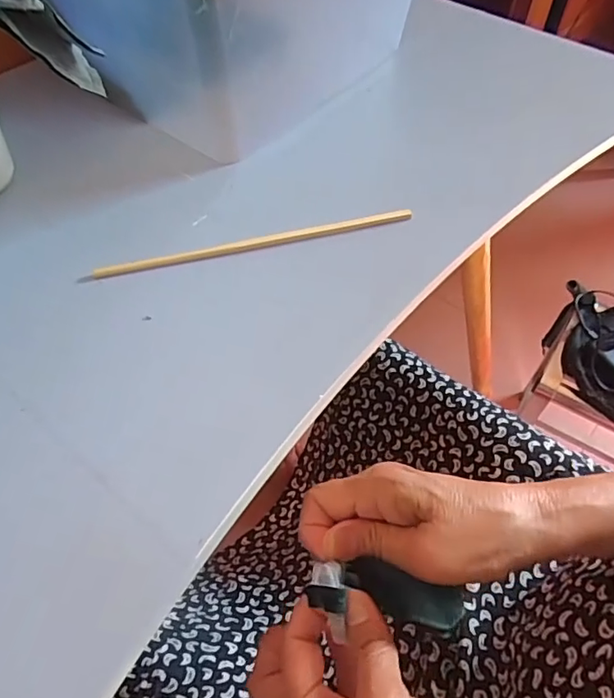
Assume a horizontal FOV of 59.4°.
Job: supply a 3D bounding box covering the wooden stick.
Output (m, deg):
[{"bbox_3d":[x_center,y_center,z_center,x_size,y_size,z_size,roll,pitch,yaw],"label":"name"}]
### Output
[{"bbox_3d":[-0.032,-0.075,0.380,0.225,0.008,0.006,-13,56,-10],"label":"wooden stick"}]

